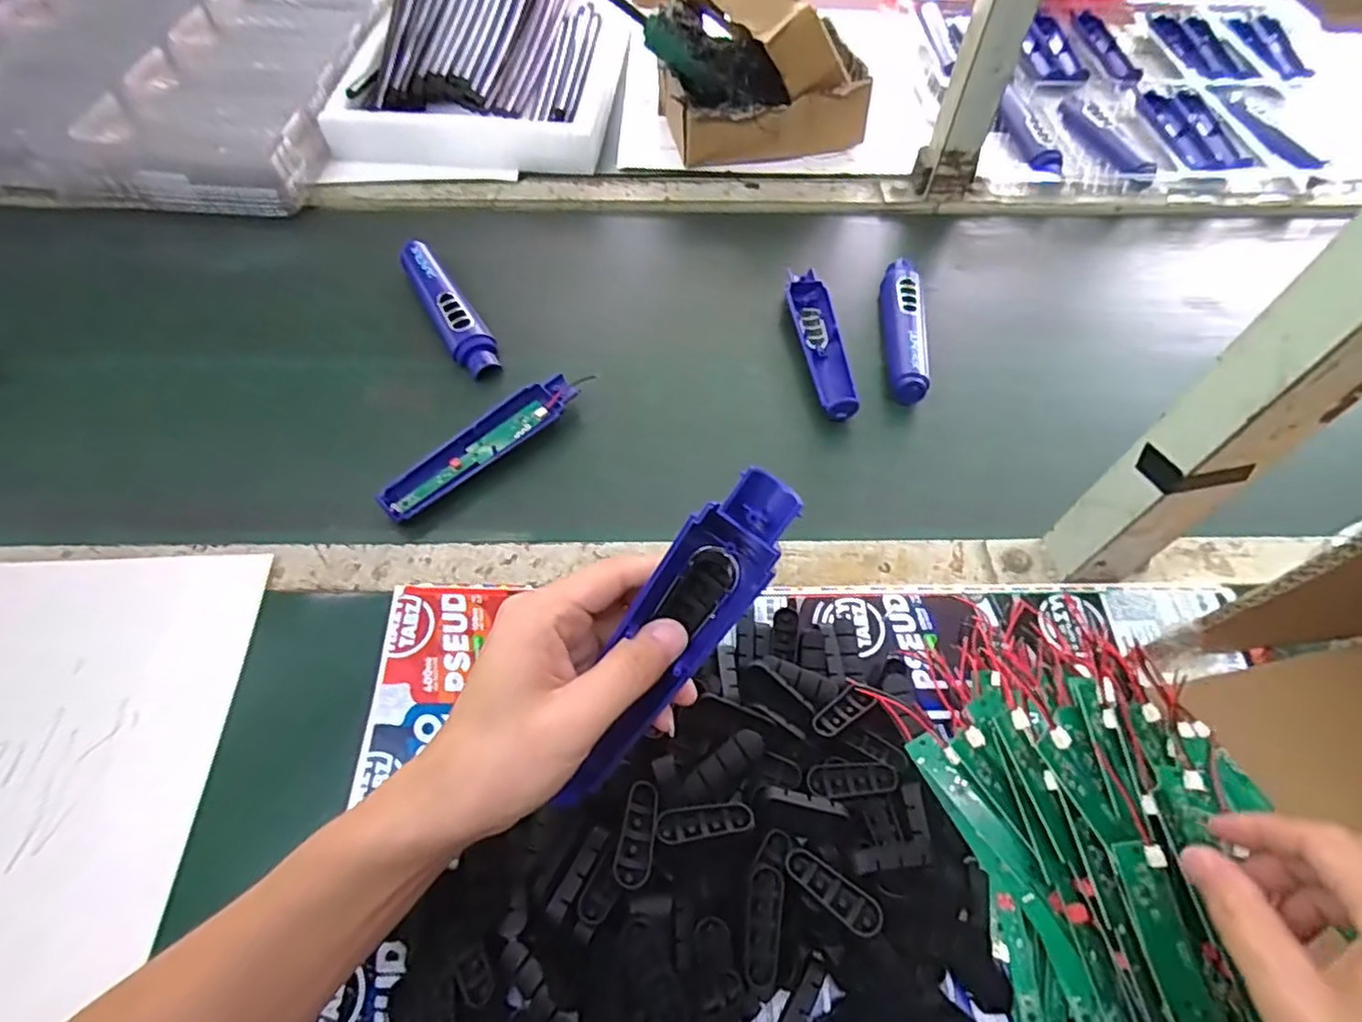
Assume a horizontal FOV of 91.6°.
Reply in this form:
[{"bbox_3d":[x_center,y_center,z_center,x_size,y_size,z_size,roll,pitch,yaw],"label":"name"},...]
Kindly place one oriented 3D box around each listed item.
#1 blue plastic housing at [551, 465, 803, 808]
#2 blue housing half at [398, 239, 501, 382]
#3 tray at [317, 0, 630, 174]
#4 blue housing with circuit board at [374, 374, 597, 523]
[{"bbox_3d":[-0.005,0.061,0.283,0.037,0.026,0.175,34,107,18],"label":"blue plastic housing"},{"bbox_3d":[-0.209,-0.182,0.591,0.038,0.026,0.165,-28,63,-18],"label":"blue housing half"},{"bbox_3d":[-0.222,-0.538,0.797,0.289,0.077,0.371,4,58,1],"label":"tray"},{"bbox_3d":[-0.148,-0.057,0.512,0.183,0.020,0.033,-37,66,-22],"label":"blue housing with circuit board"}]

